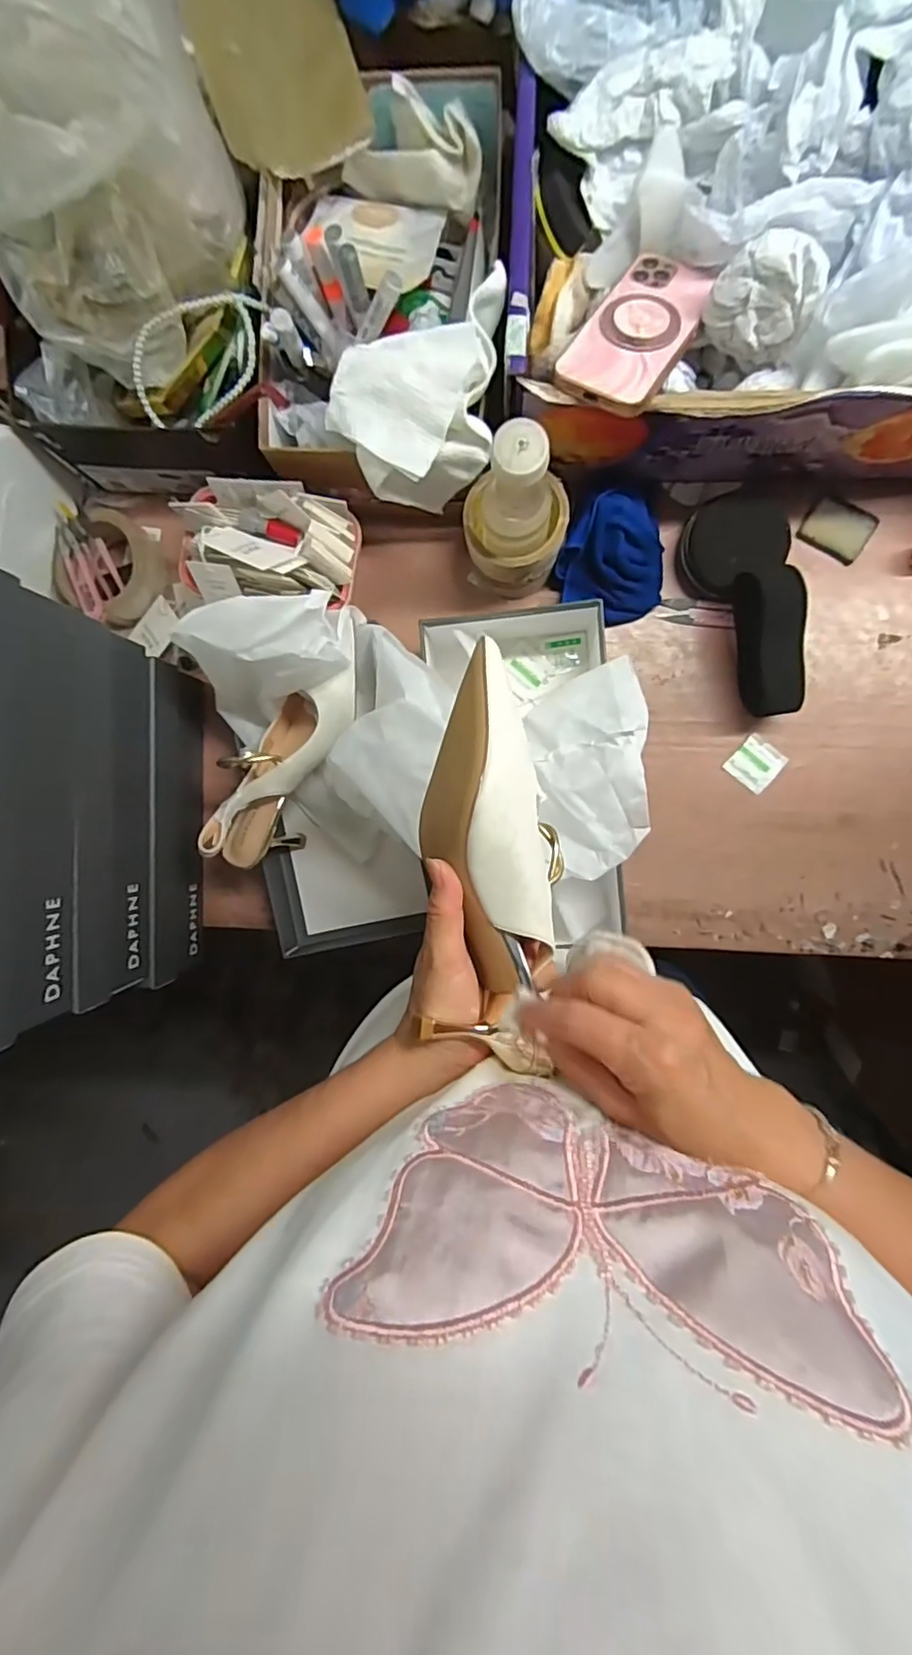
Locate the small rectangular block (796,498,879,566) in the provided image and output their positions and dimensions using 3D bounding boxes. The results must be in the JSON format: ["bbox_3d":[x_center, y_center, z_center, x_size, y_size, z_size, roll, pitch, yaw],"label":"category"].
[{"bbox_3d":[0.356,-0.279,0.565,0.059,0.010,0.046,27,95,3],"label":"small rectangular block"}]

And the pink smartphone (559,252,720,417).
[{"bbox_3d":[0.136,-0.372,0.449,0.074,0.013,0.142,27,78,10],"label":"pink smartphone"}]

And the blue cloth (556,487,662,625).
[{"bbox_3d":[0.151,-0.248,0.555,0.100,0.059,0.102,28,95,3],"label":"blue cloth"}]

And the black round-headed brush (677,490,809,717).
[{"bbox_3d":[0.265,-0.206,0.540,0.090,0.085,0.210,-12,78,5],"label":"black round-headed brush"}]

